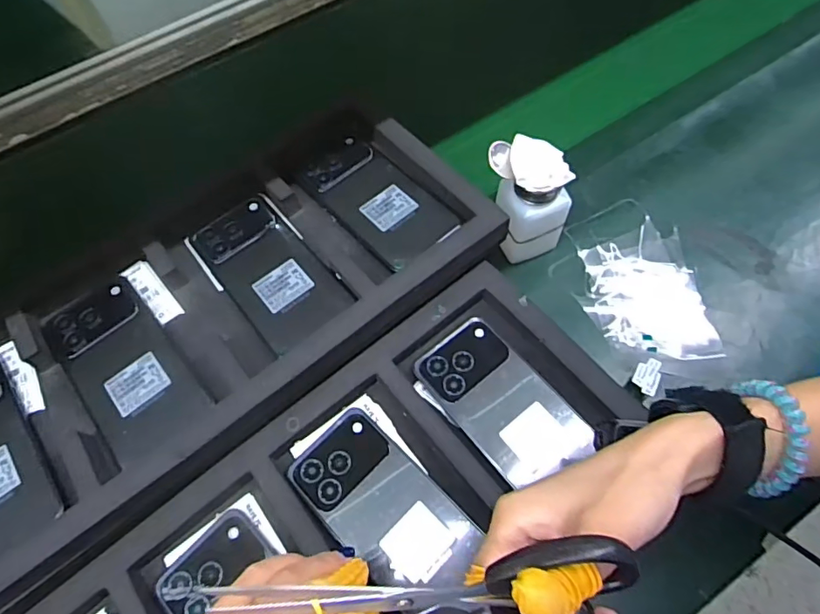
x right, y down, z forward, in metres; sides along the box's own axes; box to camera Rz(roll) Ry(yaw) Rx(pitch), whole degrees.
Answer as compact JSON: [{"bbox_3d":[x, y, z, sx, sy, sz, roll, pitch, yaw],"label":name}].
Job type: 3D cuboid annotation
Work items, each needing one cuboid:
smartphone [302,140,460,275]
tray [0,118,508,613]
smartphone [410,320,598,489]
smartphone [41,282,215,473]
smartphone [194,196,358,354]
[{"bbox_3d":[-0.030,-0.096,0.458,0.073,0.011,0.150,-37,66,-15],"label":"smartphone"},{"bbox_3d":[-0.162,0.010,0.414,0.476,0.033,0.224,-35,65,-14],"label":"tray"},{"bbox_3d":[0.070,0.073,0.407,0.073,0.010,0.134,-36,66,-15],"label":"smartphone"},{"bbox_3d":[-0.220,0.042,0.397,0.073,0.015,0.161,-39,67,-16],"label":"smartphone"},{"bbox_3d":[-0.117,-0.032,0.431,0.074,0.006,0.147,-37,66,-15],"label":"smartphone"}]

